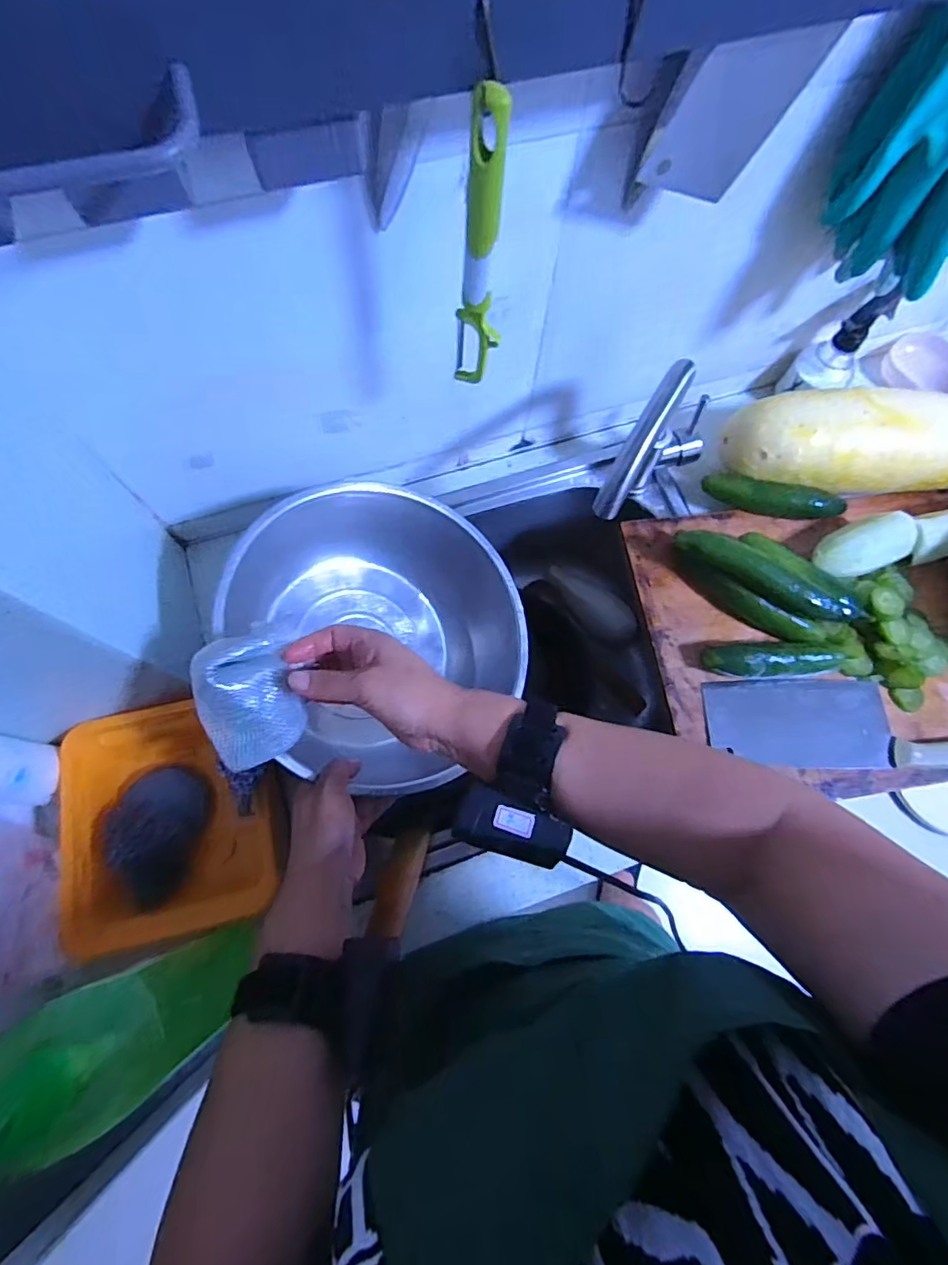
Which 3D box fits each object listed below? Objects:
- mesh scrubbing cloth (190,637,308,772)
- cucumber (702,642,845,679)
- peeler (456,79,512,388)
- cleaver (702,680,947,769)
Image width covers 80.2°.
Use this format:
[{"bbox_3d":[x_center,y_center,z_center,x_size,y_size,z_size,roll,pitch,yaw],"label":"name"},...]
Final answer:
[{"bbox_3d":[-0.164,0.050,0.413,0.067,0.103,0.027,-14,36,-21],"label":"mesh scrubbing cloth"},{"bbox_3d":[0.307,0.028,0.568,0.146,0.029,0.031,-4,72,-3],"label":"cucumber"},{"bbox_3d":[0.004,-0.232,0.356,0.028,0.184,0.015,5,72,-1],"label":"peeler"},{"bbox_3d":[0.372,0.091,0.558,0.275,0.019,0.083,2,72,-2],"label":"cleaver"}]

